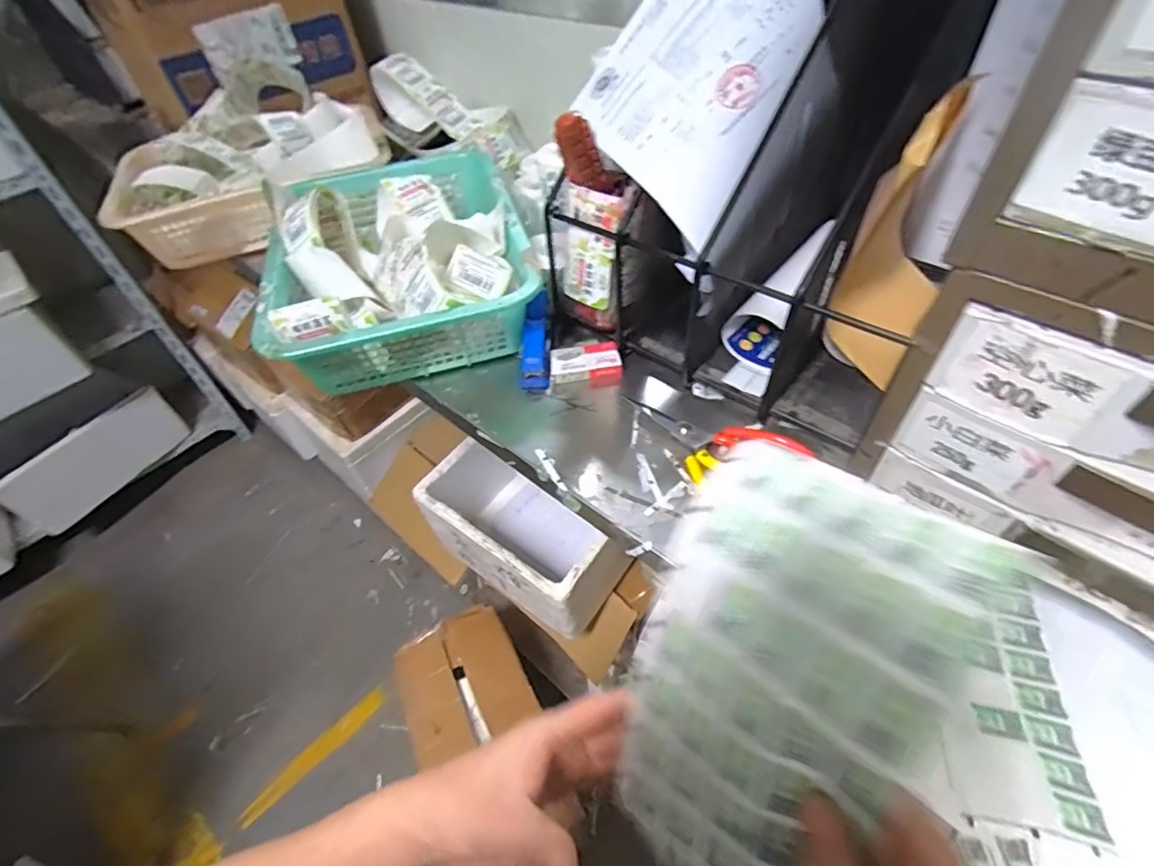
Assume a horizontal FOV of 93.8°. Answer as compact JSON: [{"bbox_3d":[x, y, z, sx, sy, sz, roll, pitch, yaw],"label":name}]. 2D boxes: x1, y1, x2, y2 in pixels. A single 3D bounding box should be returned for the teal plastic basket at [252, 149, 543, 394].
[{"bbox_3d":[-0.201,-0.204,0.613,0.264,0.101,0.354,-15,50,-8],"label":"teal plastic basket"}]

